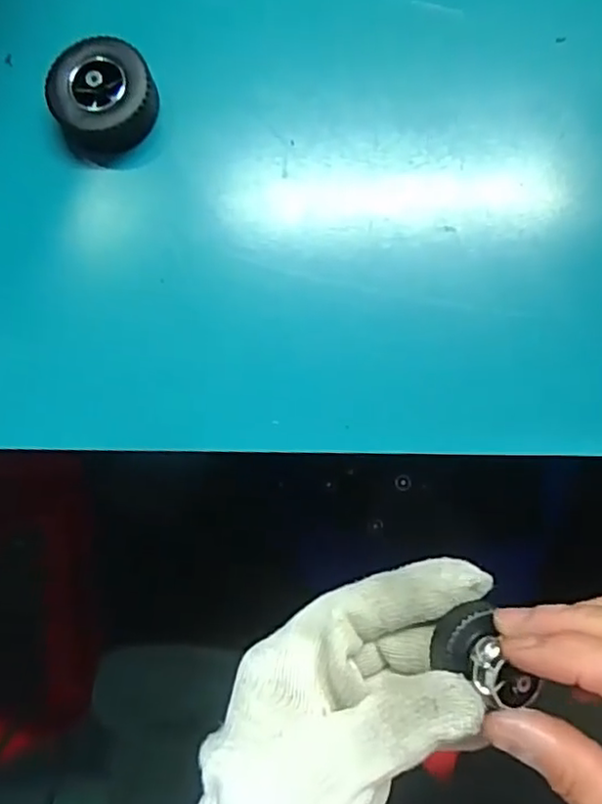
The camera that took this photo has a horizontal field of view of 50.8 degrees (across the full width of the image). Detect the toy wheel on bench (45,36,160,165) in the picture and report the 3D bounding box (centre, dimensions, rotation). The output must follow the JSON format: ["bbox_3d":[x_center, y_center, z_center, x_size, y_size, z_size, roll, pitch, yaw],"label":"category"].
[{"bbox_3d":[-0.074,-0.114,0.241,0.037,0.018,0.040,-1,83,5],"label":"toy wheel on bench"}]

